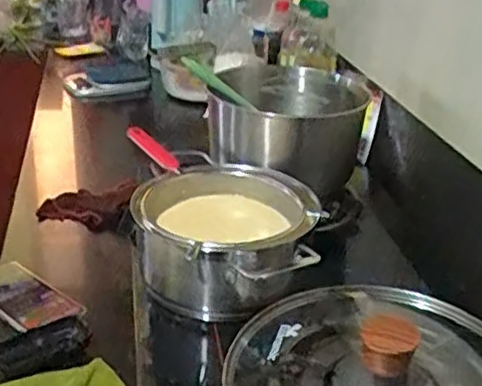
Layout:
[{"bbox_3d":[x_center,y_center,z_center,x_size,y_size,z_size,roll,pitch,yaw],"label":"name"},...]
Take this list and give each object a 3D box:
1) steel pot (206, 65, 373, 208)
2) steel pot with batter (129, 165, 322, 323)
[{"bbox_3d":[0.061,-0.090,0.946,0.201,0.126,0.219,10,27,15],"label":"steel pot"},{"bbox_3d":[-0.023,0.057,0.776,0.197,0.107,0.192,2,26,-1],"label":"steel pot with batter"}]

